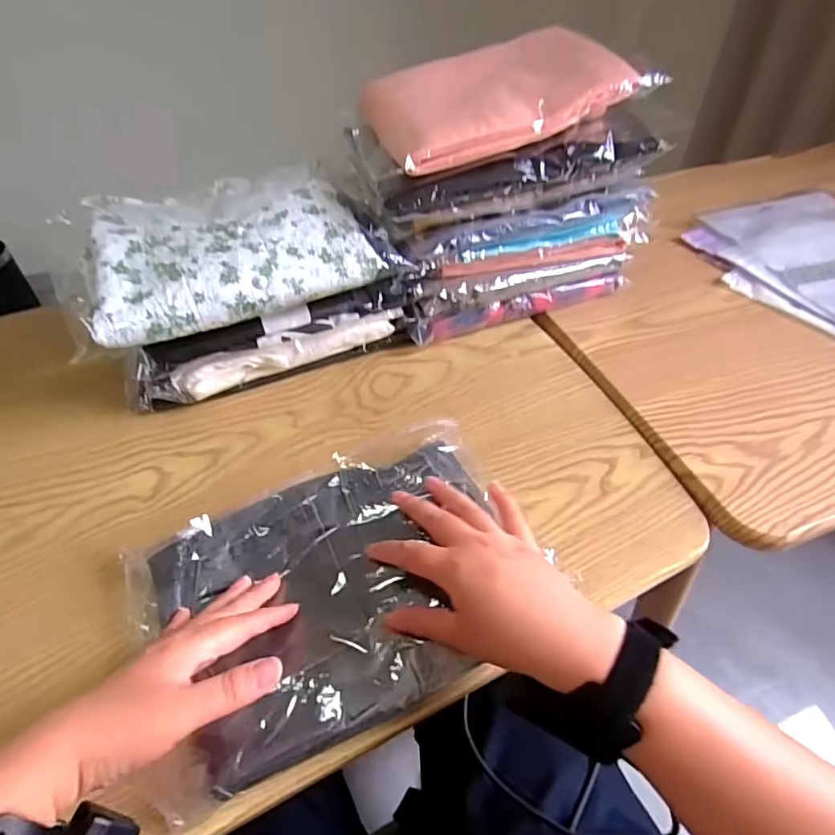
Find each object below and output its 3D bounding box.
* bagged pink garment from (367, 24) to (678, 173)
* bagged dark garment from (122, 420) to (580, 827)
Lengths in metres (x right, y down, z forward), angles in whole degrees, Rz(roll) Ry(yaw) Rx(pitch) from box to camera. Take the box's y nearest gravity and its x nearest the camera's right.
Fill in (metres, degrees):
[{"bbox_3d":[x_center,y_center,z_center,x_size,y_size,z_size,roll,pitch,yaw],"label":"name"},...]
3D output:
[{"bbox_3d":[0.077,-0.311,0.522,0.246,0.050,0.154,-19,48,-10],"label":"bagged pink garment"},{"bbox_3d":[-0.054,0.112,0.387,0.284,0.039,0.190,-24,54,-20],"label":"bagged dark garment"}]

